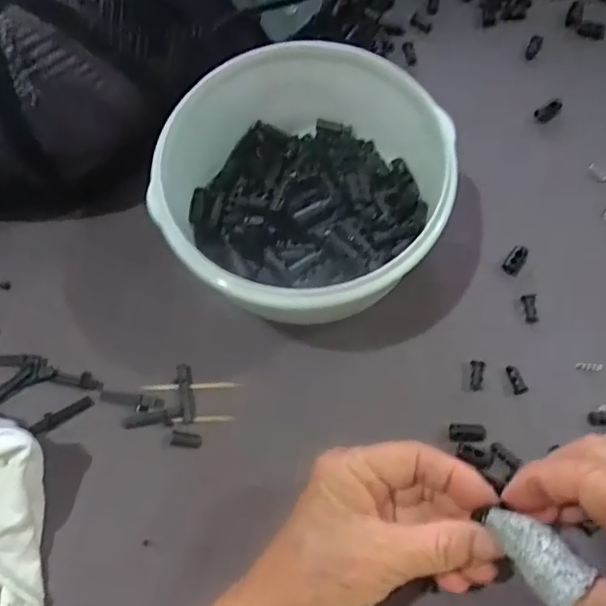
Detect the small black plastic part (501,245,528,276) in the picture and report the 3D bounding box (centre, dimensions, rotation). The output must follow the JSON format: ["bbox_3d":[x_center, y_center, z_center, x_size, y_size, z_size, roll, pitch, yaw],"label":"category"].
[{"bbox_3d":[0.134,-0.028,0.367,0.011,0.004,0.021,33,75,13],"label":"small black plastic part"}]

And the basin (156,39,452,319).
[{"bbox_3d":[0.006,-0.067,0.350,0.152,0.086,0.149,-1,71,2],"label":"basin"}]

